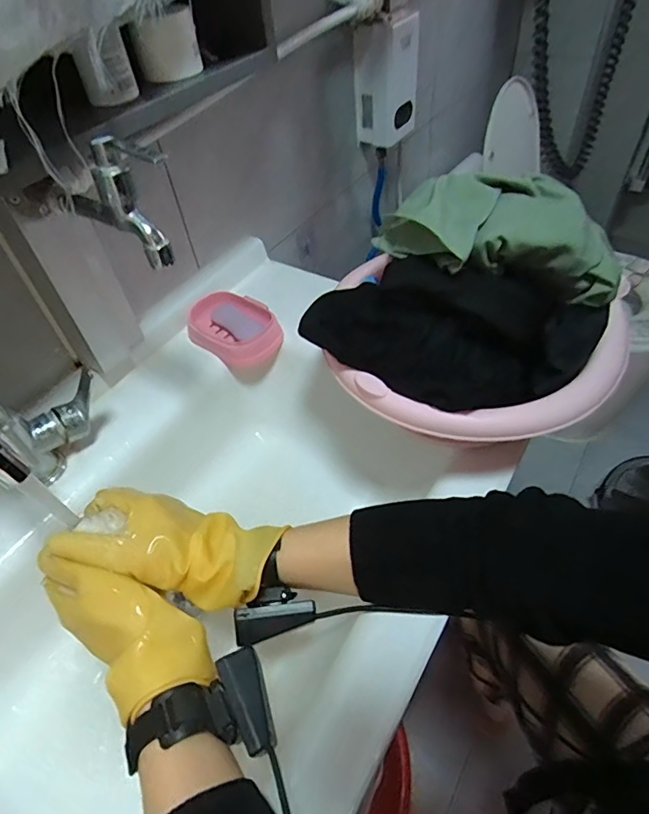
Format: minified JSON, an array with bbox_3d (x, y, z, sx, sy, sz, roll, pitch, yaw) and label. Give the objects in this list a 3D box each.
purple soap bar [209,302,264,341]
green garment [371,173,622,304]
[{"bbox_3d":[-0.121,-0.116,0.664,0.083,0.013,0.035,33,86,27],"label":"purple soap bar"},{"bbox_3d":[0.167,-0.154,0.445,0.221,0.083,0.113,11,50,-1],"label":"green garment"}]

